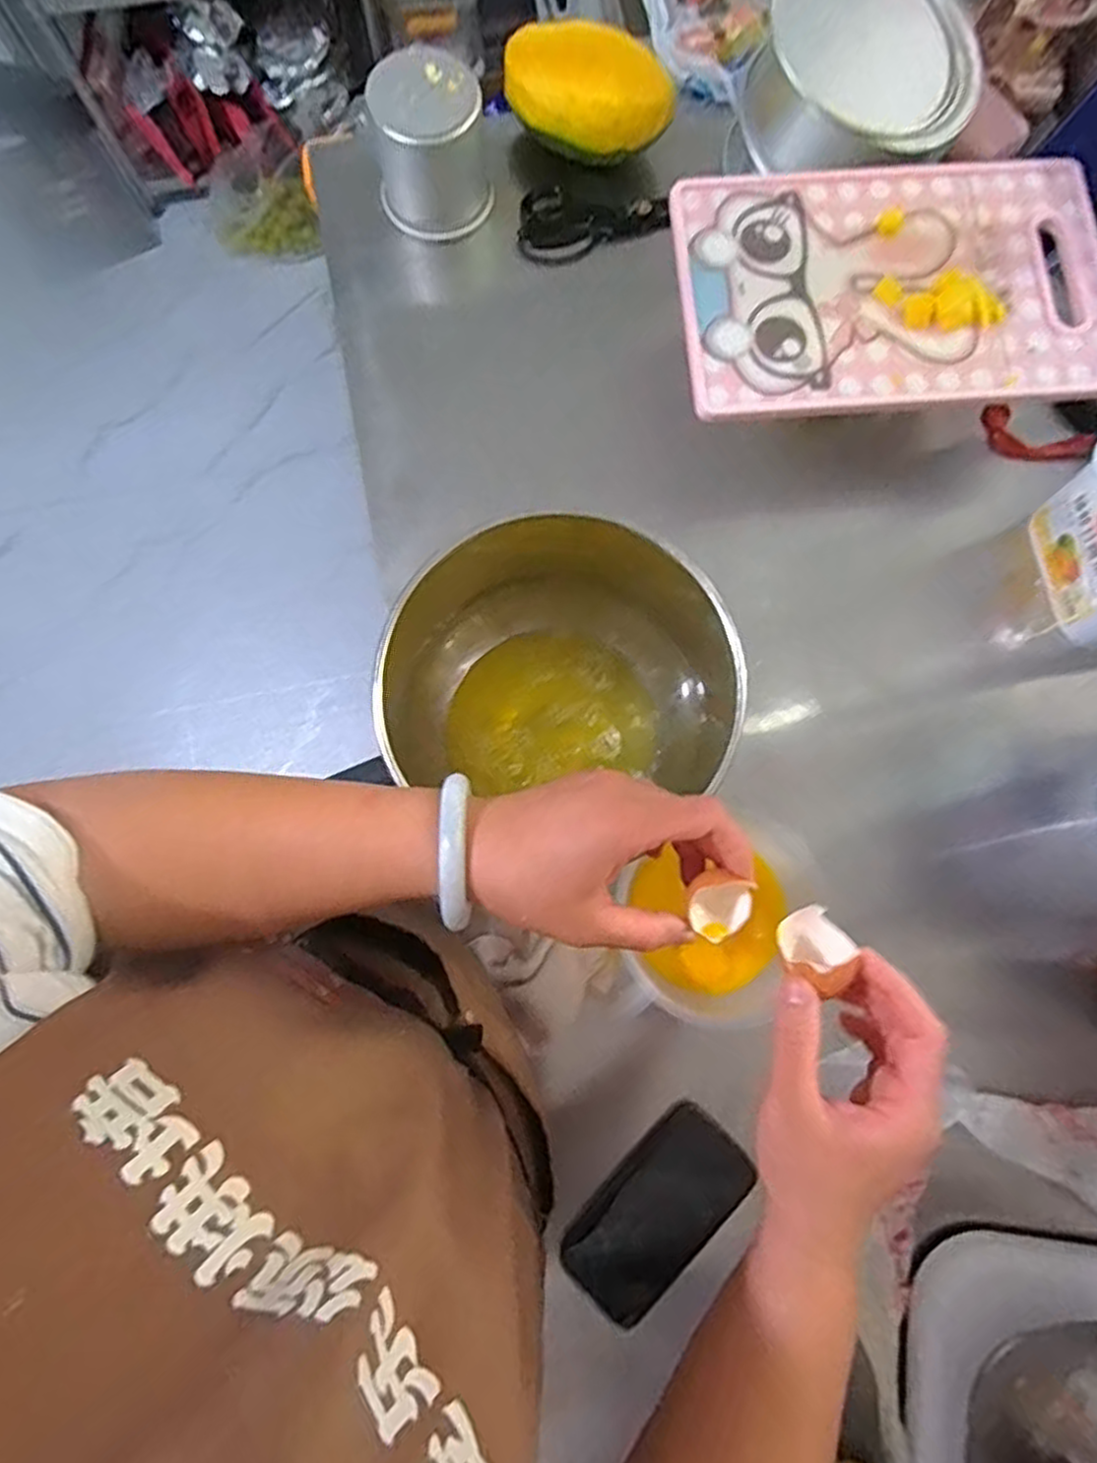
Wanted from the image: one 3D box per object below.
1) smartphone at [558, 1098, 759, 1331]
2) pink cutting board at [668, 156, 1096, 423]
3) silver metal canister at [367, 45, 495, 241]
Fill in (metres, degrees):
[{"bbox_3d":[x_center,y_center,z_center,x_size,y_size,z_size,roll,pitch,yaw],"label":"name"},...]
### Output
[{"bbox_3d":[0.084,0.372,0.574,0.156,0.005,0.078,-46,61,-6],"label":"smartphone"},{"bbox_3d":[0.293,-0.379,0.628,0.360,0.013,0.229,-6,80,-2],"label":"pink cutting board"},{"bbox_3d":[-0.113,-0.551,0.704,0.107,0.113,0.099,-16,81,-4],"label":"silver metal canister"}]

